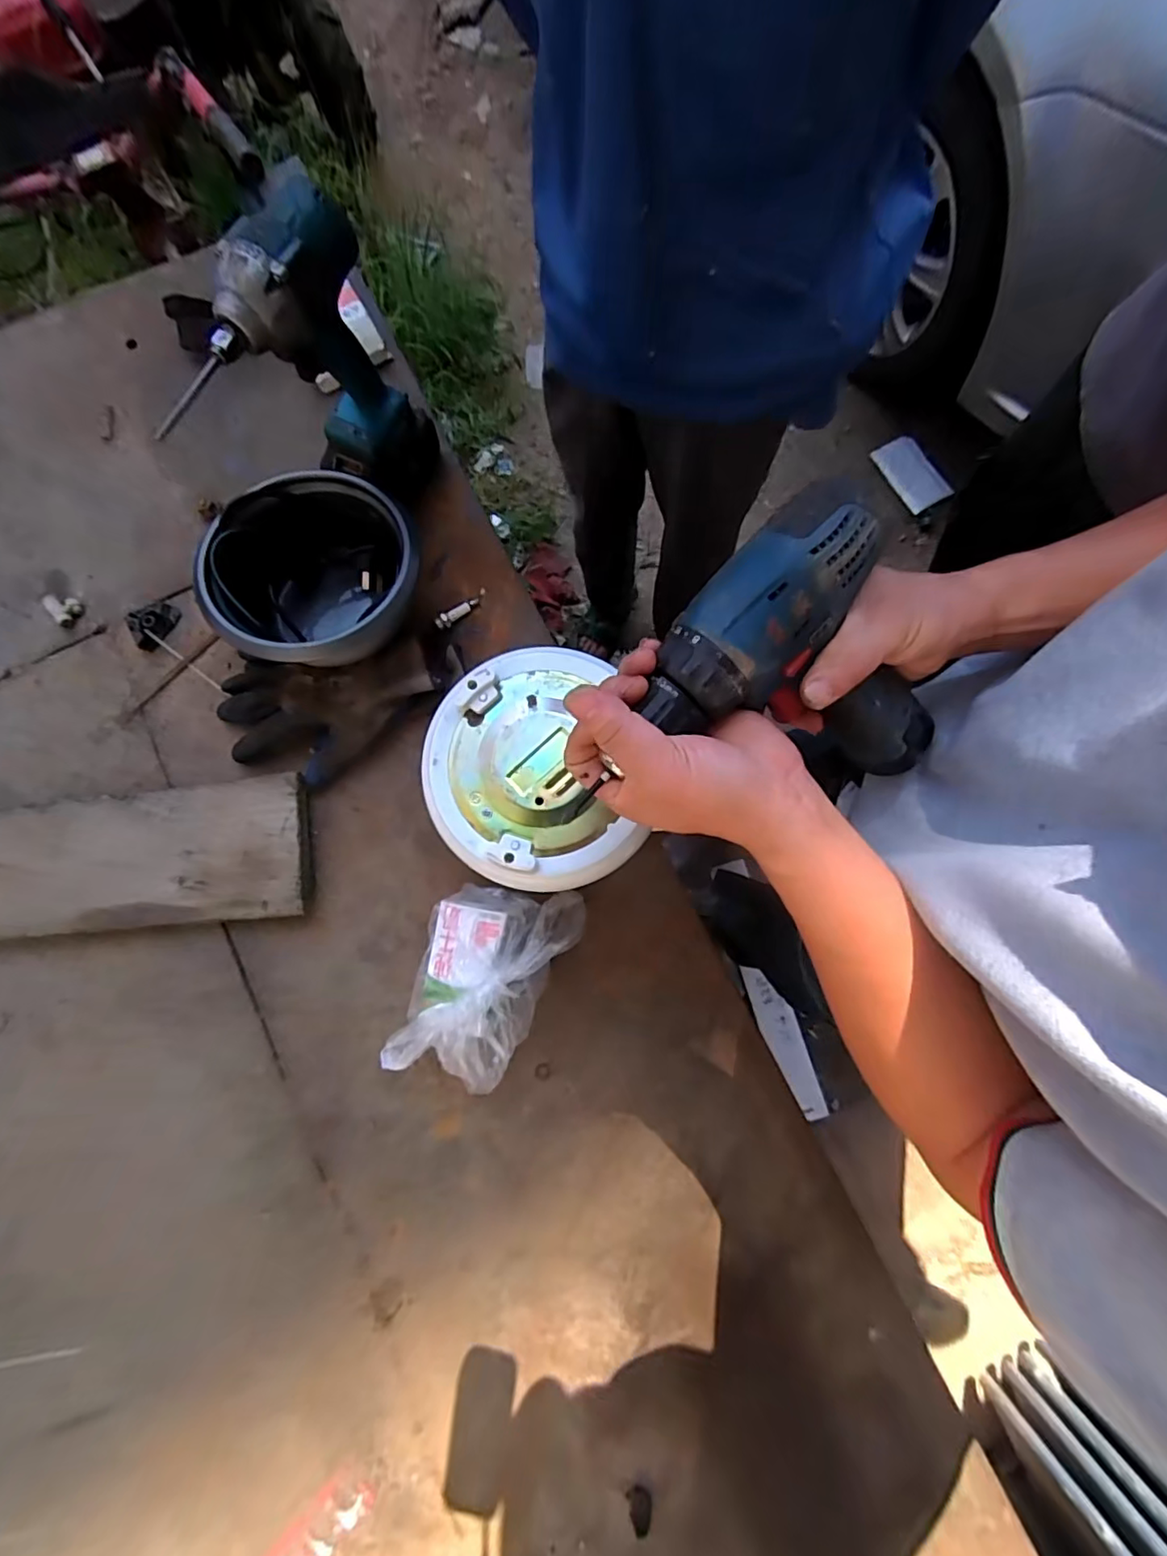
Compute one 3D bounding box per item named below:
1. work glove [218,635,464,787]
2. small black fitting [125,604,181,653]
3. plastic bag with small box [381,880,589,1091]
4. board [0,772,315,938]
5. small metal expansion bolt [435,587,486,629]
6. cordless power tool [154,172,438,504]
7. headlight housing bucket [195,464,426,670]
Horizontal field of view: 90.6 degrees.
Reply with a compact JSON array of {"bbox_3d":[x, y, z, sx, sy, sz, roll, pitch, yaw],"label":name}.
[{"bbox_3d":[-0.239,-0.064,0.570,0.241,0.050,0.132,-7,80,-2],"label":"work glove"},{"bbox_3d":[-0.447,-0.159,0.600,0.037,0.023,0.051,37,81,6],"label":"small black fitting"},{"bbox_3d":[-0.083,0.176,0.517,0.128,0.070,0.181,17,80,3],"label":"plastic bag with small box"},{"bbox_3d":[-0.436,0.076,0.548,0.342,0.029,0.129,-5,80,-1],"label":"board"},{"bbox_3d":[-0.127,-0.177,0.602,0.064,0.014,0.014,-42,83,-8],"label":"small metal expansion bolt"},{"bbox_3d":[-0.221,-0.328,0.499,0.081,0.231,0.173,42,82,7],"label":"cordless power tool"},{"bbox_3d":[-0.251,-0.190,0.569,0.178,0.107,0.194,37,81,6],"label":"headlight housing bucket"}]

